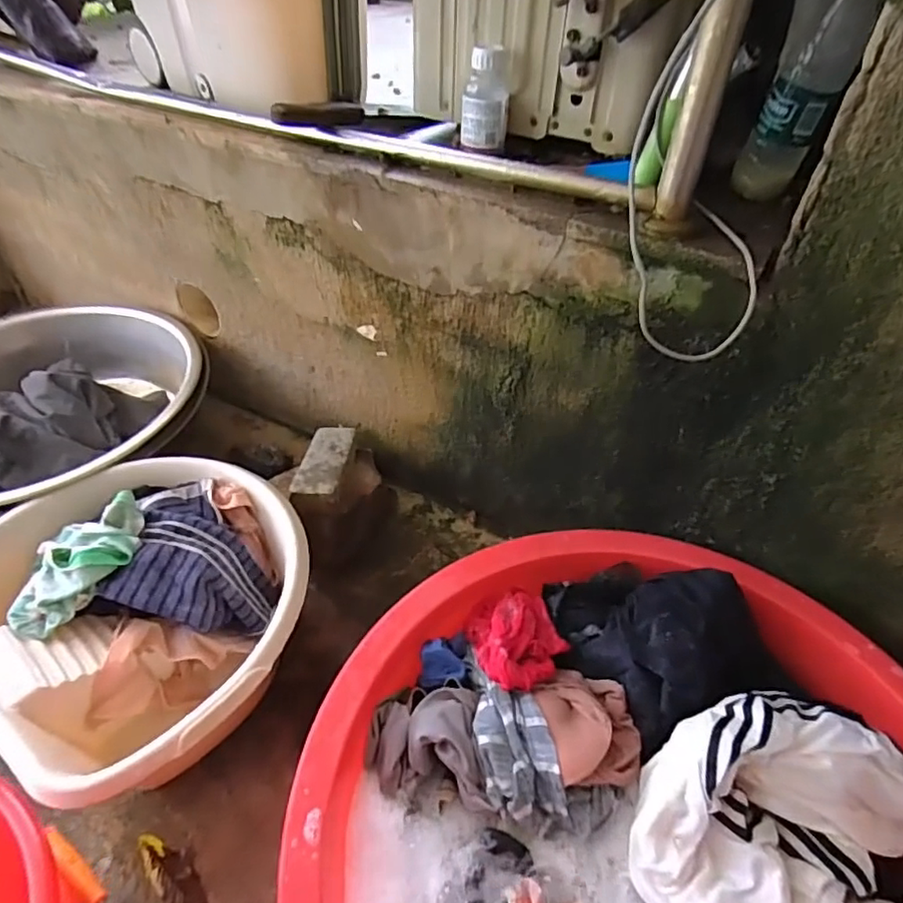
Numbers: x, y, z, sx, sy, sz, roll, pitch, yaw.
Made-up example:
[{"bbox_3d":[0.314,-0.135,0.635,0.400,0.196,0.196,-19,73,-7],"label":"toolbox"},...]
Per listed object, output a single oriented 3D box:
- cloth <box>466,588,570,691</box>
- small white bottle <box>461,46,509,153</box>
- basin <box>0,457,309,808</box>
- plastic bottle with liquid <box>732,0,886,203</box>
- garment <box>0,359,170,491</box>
[{"bbox_3d":[0.079,0.223,0.715,0.107,0.044,0.121,-16,45,-19],"label":"cloth"},{"bbox_3d":[0.043,-0.438,0.737,0.057,0.103,0.045,6,42,4],"label":"small white bottle"},{"bbox_3d":[-0.388,0.213,0.784,0.417,0.190,0.379,30,49,27],"label":"basin"},{"bbox_3d":[0.369,-0.379,0.621,0.077,0.215,0.066,20,45,18],"label":"plastic bottle with liquid"},{"bbox_3d":[-0.676,-0.041,1.008,0.350,0.111,0.298,-15,45,-18],"label":"garment"}]

